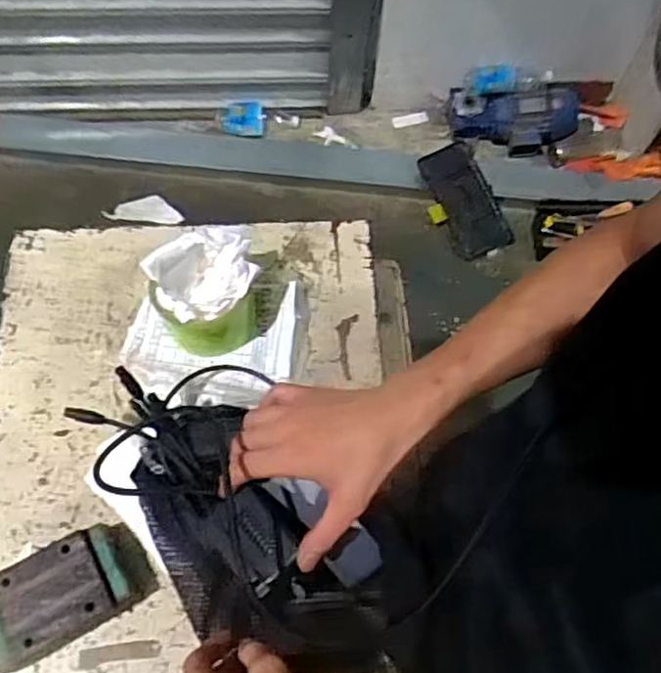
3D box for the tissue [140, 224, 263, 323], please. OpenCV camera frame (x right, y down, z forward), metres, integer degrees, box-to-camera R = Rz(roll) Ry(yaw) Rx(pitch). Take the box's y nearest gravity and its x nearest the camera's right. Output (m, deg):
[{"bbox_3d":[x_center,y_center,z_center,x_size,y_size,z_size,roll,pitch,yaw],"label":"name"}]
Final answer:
[{"bbox_3d":[-0.112,-0.060,0.600,0.103,0.054,0.073,-31,71,-15],"label":"tissue"}]

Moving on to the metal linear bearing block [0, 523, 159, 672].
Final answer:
[{"bbox_3d":[-0.217,0.210,0.545,0.120,0.050,0.072,-29,71,-14],"label":"metal linear bearing block"}]

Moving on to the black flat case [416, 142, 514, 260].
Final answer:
[{"bbox_3d":[0.353,-0.358,1.737,0.168,0.044,0.307,-25,88,-13],"label":"black flat case"}]

